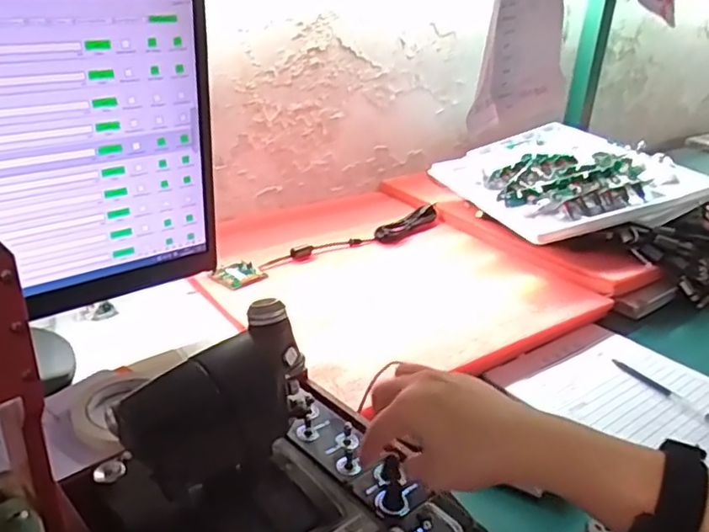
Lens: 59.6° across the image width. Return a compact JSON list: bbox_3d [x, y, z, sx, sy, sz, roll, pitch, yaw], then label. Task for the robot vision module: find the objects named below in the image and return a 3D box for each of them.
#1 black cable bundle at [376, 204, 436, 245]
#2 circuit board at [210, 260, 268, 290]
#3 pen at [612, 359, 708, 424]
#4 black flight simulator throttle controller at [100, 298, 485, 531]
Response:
[{"bbox_3d":[0.087,-0.069,0.992,0.029,0.028,0.141,24,32,37],"label":"black cable bundle"},{"bbox_3d":[-0.156,0.012,0.829,0.061,0.012,0.053,-17,32,-35],"label":"circuit board"},{"bbox_3d":[0.348,0.142,0.667,0.014,0.005,0.159,-13,29,-30],"label":"pen"},{"bbox_3d":[-0.044,0.155,0.420,0.204,0.129,0.223,-19,33,-38],"label":"black flight simulator throttle controller"}]

